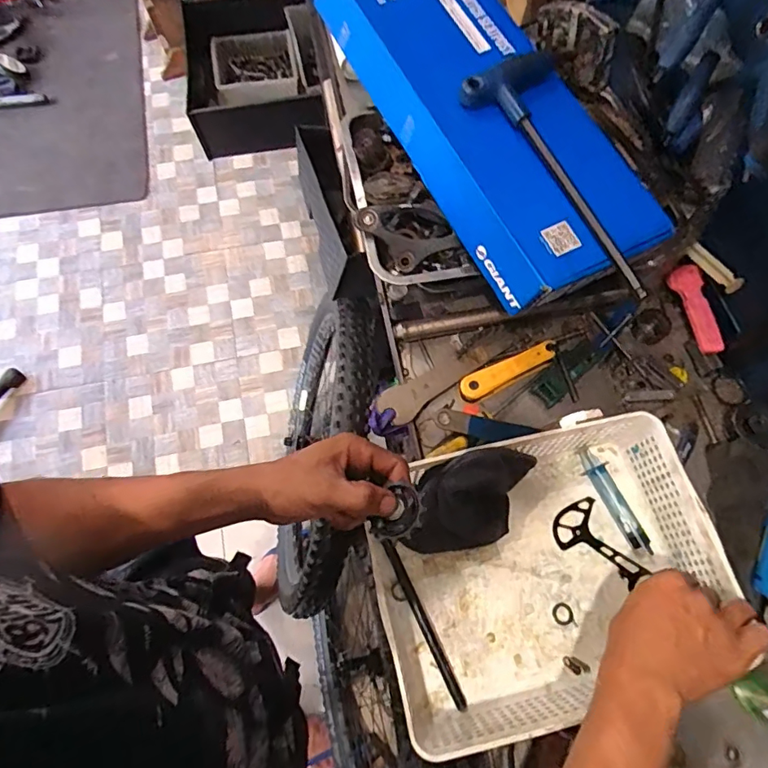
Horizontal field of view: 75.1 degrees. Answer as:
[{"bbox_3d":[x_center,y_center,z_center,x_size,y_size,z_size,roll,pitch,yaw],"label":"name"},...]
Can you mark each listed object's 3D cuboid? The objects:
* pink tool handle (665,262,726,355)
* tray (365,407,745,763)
[{"bbox_3d":[0.406,-0.096,0.645,0.037,0.016,0.118,-14,72,-6],"label":"pink tool handle"},{"bbox_3d":[0.160,0.183,0.510,0.318,0.102,0.245,-13,72,-6],"label":"tray"}]

